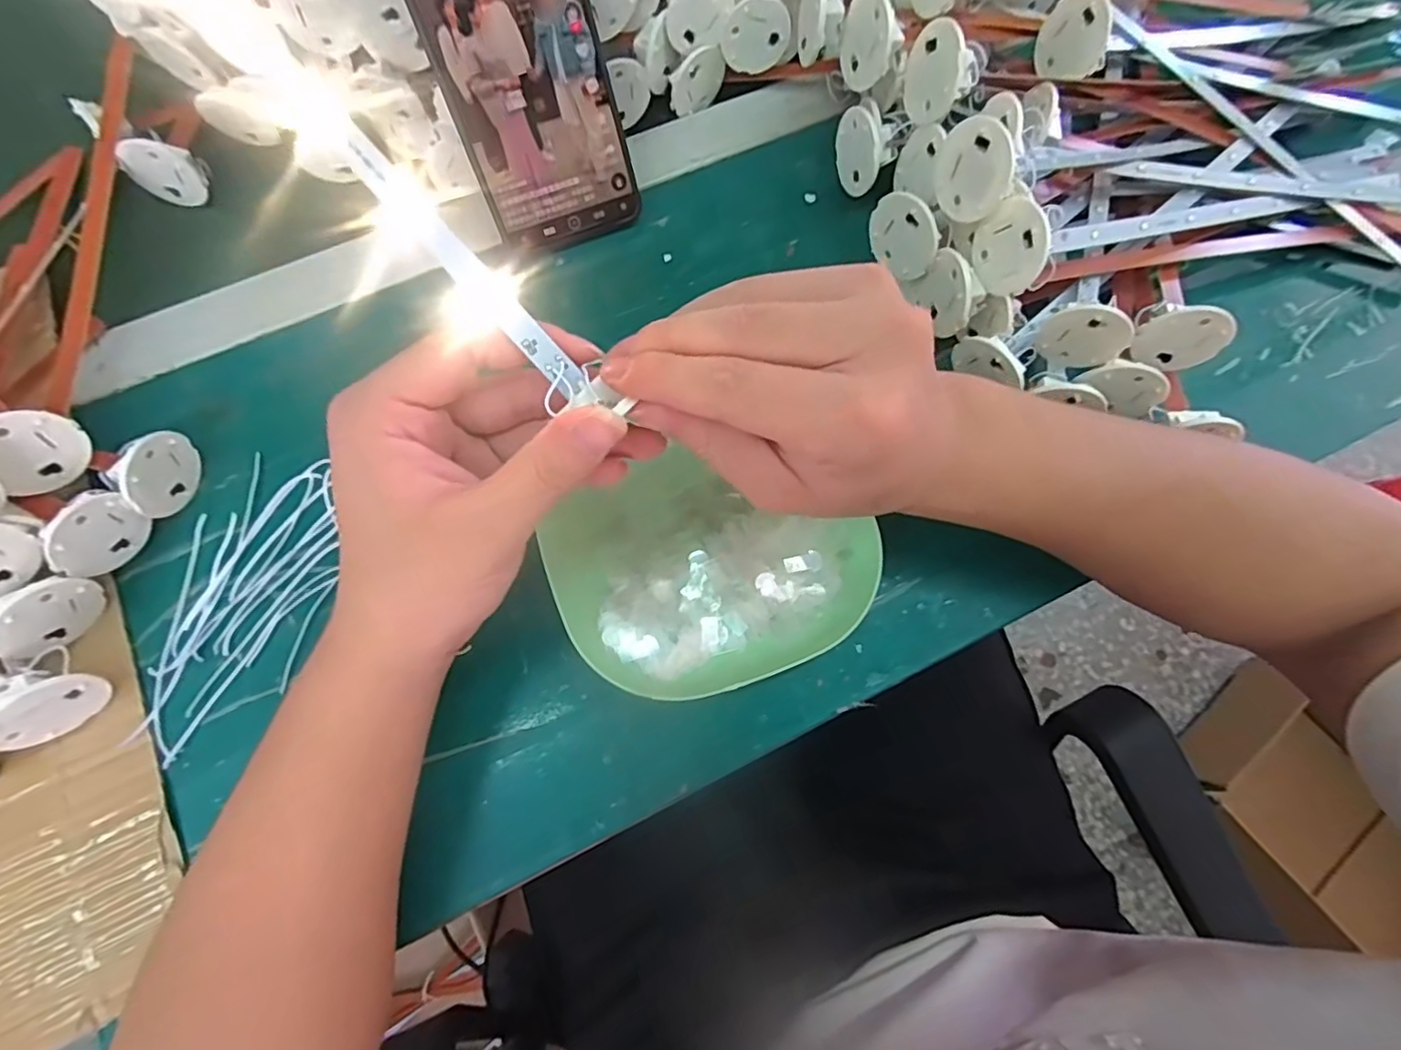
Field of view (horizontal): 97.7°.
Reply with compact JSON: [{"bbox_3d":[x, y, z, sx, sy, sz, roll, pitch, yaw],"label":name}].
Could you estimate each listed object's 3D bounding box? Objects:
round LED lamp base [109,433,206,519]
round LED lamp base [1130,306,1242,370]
[{"bbox_3d":[-0.246,-0.023,0.278,0.011,0.036,0.037,12,74,3],"label":"round LED lamp base"},{"bbox_3d":[0.229,-0.088,0.291,0.039,0.033,0.006,0,57,27],"label":"round LED lamp base"}]

